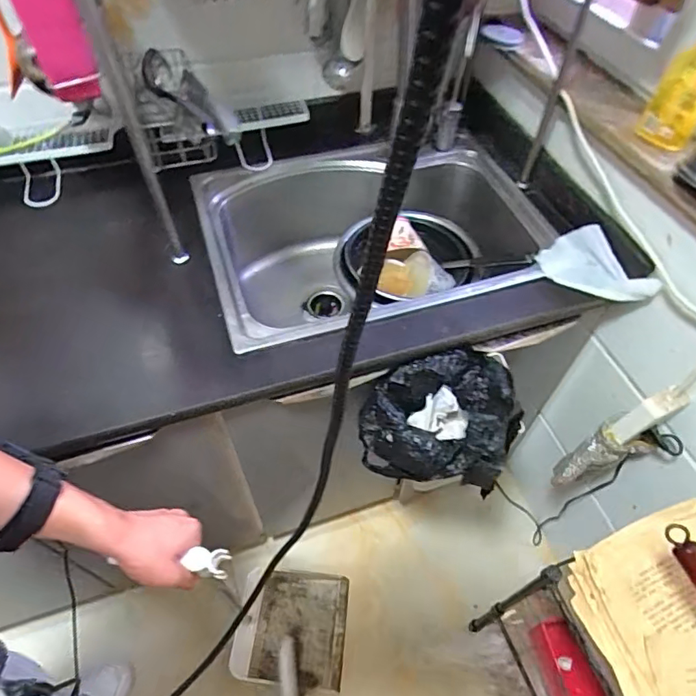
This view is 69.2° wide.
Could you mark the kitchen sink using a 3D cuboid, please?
[{"bbox_3d":[0.042,-0.177,1.031,0.621,0.233,0.481,-14,56,-12],"label":"kitchen sink"}]

